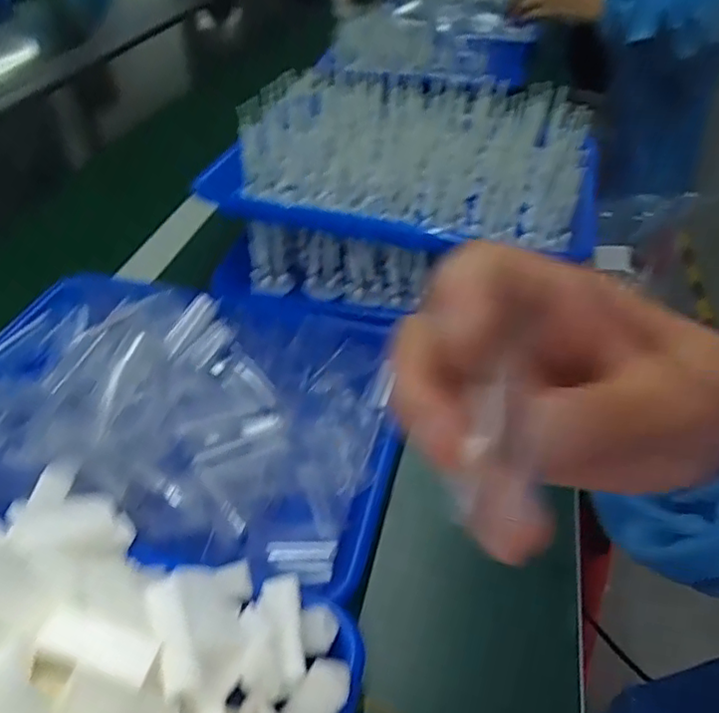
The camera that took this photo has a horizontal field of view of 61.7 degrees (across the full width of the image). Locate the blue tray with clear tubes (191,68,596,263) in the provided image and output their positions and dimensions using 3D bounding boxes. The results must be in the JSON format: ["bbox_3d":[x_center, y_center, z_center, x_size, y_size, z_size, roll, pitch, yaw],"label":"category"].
[{"bbox_3d":[0.042,-0.173,0.528,0.306,0.070,0.220,8,42,10],"label":"blue tray with clear tubes"}]

